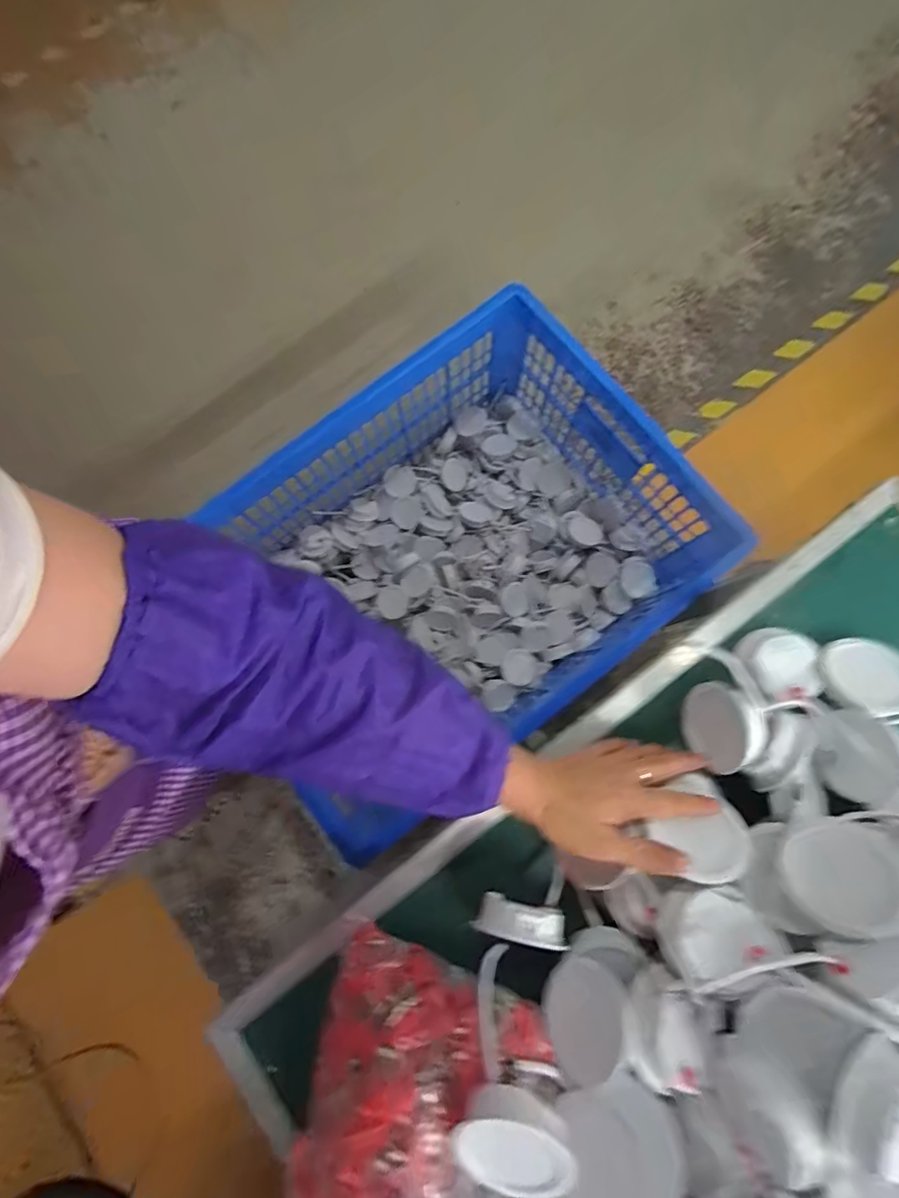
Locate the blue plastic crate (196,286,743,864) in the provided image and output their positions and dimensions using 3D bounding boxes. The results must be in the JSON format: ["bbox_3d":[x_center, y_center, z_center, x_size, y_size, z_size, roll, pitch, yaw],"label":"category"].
[{"bbox_3d":[0.008,-0.064,1.021,0.799,0.402,0.590,-37,81,-5],"label":"blue plastic crate"}]

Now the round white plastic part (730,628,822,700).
[{"bbox_3d":[0.290,0.055,0.448,0.060,0.020,0.057,0,80,1],"label":"round white plastic part"}]

